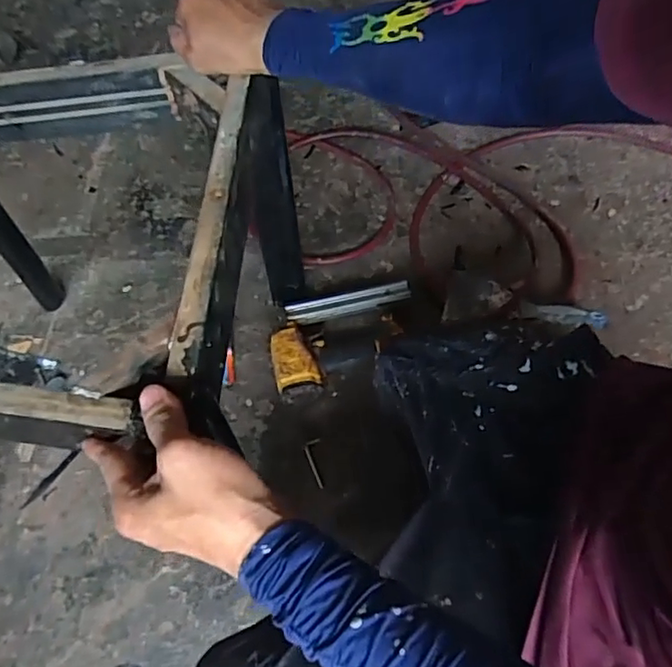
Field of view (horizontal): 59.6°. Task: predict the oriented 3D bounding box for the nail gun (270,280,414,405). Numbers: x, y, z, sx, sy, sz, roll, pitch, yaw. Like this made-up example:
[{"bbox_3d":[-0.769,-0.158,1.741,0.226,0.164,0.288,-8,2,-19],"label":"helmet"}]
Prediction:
[{"bbox_3d":[0.013,0.006,0.858,0.215,0.062,0.164,-11,64,-5],"label":"nail gun"}]

